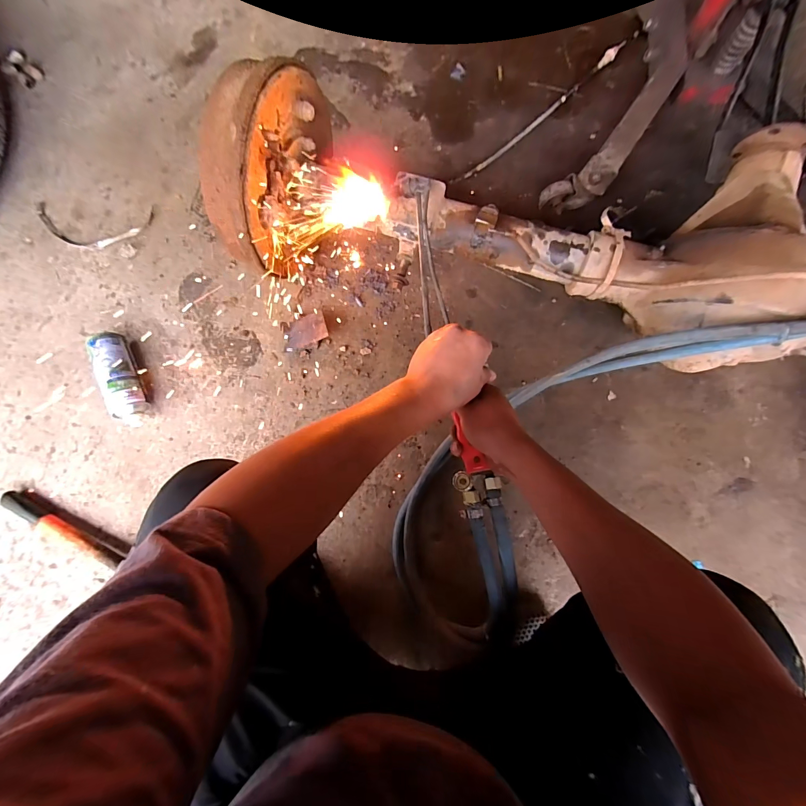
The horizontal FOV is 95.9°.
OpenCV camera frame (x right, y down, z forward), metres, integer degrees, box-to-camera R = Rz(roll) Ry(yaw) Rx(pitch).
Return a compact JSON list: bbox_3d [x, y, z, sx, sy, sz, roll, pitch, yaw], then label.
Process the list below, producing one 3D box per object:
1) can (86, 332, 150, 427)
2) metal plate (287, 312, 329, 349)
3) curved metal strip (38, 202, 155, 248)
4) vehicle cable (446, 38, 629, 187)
[{"bbox_3d":[-0.549,-0.048,0.711,0.064,0.065,0.186,-25,83,-2],"label":"can"},{"bbox_3d":[-0.196,-0.145,0.733,0.086,0.011,0.054,-20,87,5],"label":"metal plate"},{"bbox_3d":[-0.677,-0.383,0.793,0.254,0.012,0.097,3,83,2],"label":"curved metal strip"},{"bbox_3d":[0.300,-0.630,0.797,0.503,0.016,0.026,-41,84,-3],"label":"vehicle cable"}]

